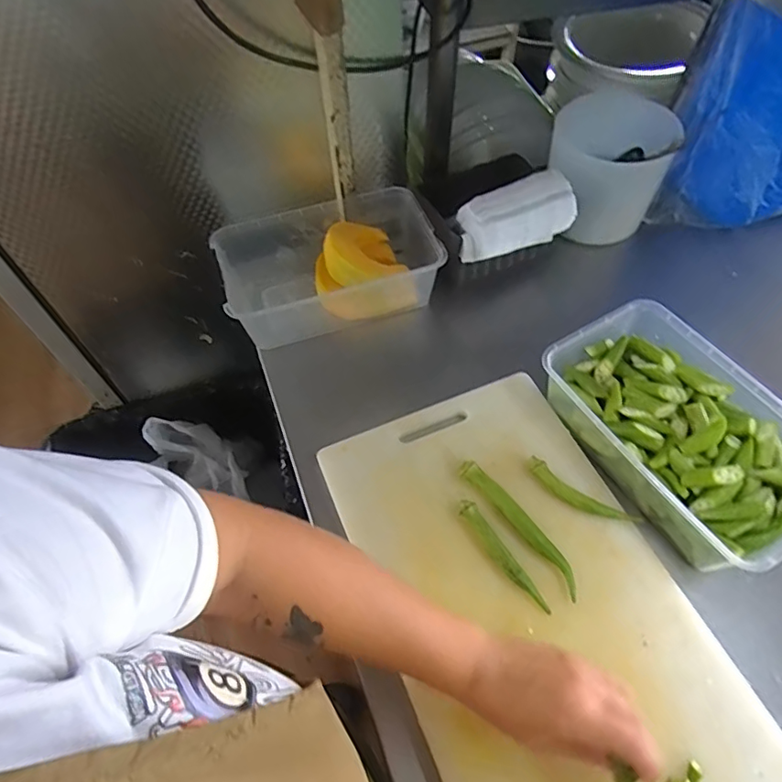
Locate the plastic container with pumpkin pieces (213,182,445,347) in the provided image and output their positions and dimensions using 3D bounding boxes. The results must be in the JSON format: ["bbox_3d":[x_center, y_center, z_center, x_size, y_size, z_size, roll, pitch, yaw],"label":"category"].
[{"bbox_3d":[-0.074,-0.150,0.646,0.247,0.082,0.155,-16,58,-8],"label":"plastic container with pumpkin pieces"}]

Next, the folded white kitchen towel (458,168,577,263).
[{"bbox_3d":[0.144,-0.200,0.625,0.144,0.065,0.051,-23,58,-13],"label":"folded white kitchen towel"}]

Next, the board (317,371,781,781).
[{"bbox_3d":[0.120,0.180,0.452,0.245,0.022,0.423,-21,58,-10],"label":"board"}]

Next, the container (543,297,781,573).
[{"bbox_3d":[0.275,0.036,0.511,0.152,0.066,0.250,-29,61,-15],"label":"container"}]

